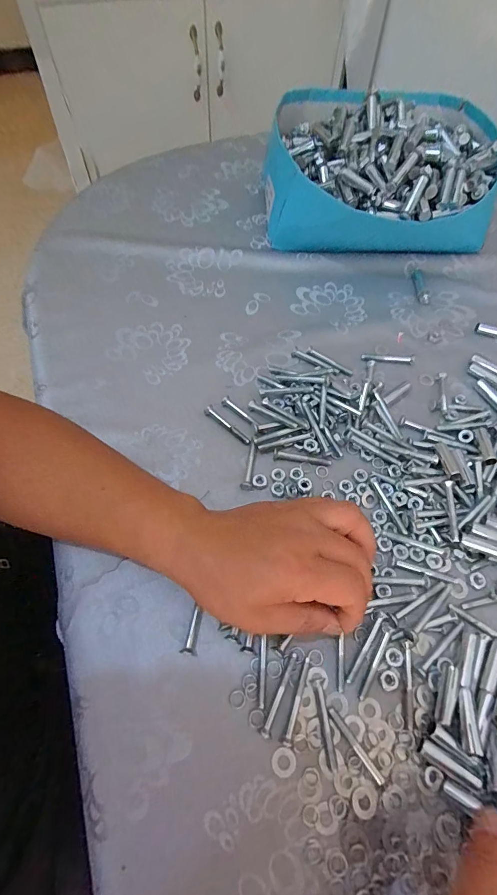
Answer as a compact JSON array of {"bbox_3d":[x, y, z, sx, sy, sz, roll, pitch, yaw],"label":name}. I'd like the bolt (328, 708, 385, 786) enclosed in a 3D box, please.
[{"bbox_3d":[0.075,0.206,0.273,0.006,0.006,0.050,-32,68,-16],"label":"bolt"}]

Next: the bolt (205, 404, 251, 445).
[{"bbox_3d":[-0.021,-0.022,0.388,0.010,0.005,0.058,-41,71,-19],"label":"bolt"}]

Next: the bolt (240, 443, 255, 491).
[{"bbox_3d":[0.000,0.018,0.368,0.010,0.006,0.048,4,63,1],"label":"bolt"}]

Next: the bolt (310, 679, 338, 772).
[{"bbox_3d":[0.054,0.195,0.279,0.009,0.005,0.055,-8,63,-5],"label":"bolt"}]

